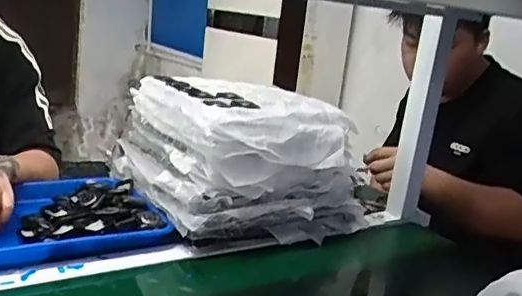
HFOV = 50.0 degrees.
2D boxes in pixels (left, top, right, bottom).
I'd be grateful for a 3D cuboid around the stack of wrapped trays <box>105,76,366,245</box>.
[{"bbox_3d":[-0.045,0.001,0.931,0.296,0.180,0.345,-3,18,-34],"label":"stack of wrapped trays"}]

